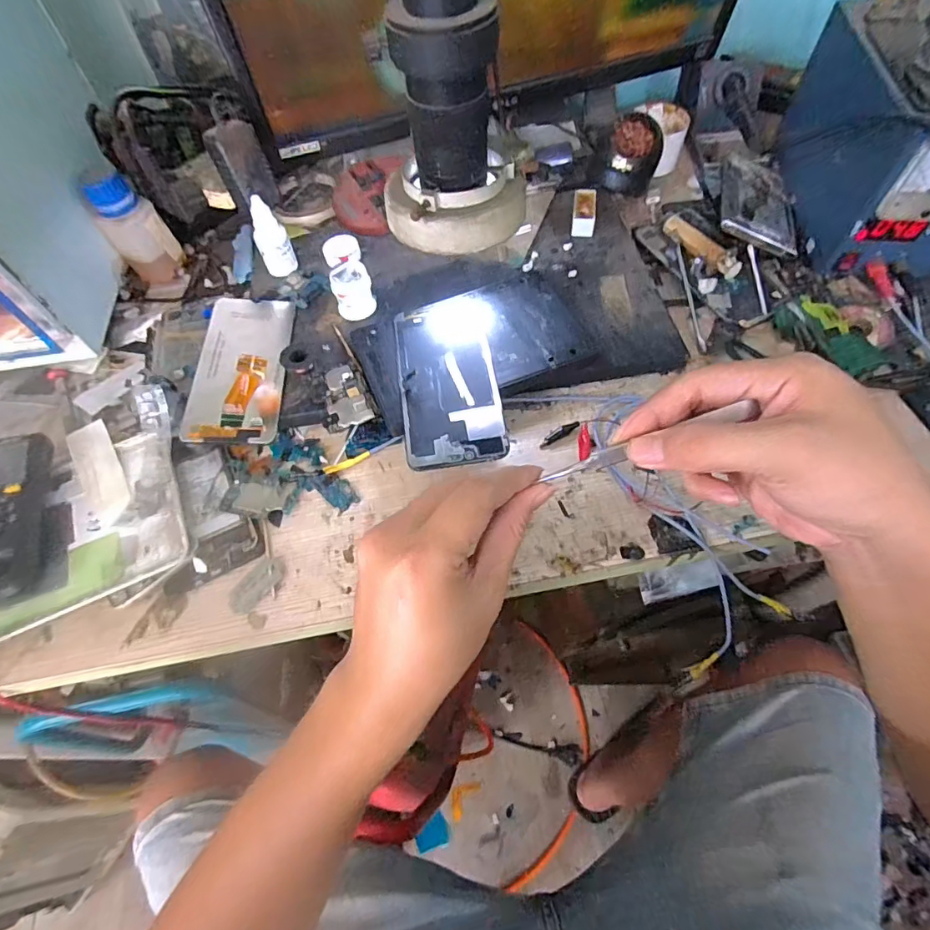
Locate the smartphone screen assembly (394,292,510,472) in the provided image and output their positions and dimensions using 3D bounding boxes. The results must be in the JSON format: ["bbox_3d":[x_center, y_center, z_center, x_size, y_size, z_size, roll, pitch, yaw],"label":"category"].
[{"bbox_3d":[-0.014,-0.071,0.398,0.074,0.004,0.165,-9,61,0],"label":"smartphone screen assembly"}]

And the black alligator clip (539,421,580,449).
[{"bbox_3d":[0.075,-0.025,0.405,0.036,0.005,0.009,-29,62,-12],"label":"black alligator clip"}]

